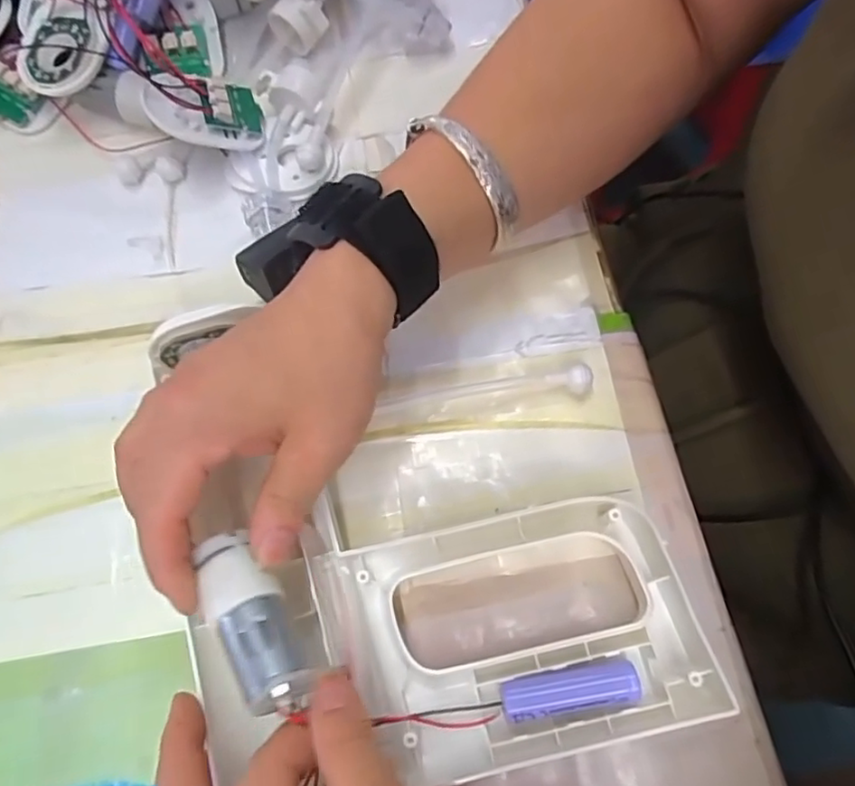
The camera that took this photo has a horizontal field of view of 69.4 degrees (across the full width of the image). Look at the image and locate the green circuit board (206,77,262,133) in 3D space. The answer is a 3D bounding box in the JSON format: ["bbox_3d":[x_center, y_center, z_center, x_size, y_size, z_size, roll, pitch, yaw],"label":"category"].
[{"bbox_3d":[-0.101,-0.148,0.320,0.030,0.007,0.032,-7,71,-45],"label":"green circuit board"}]

